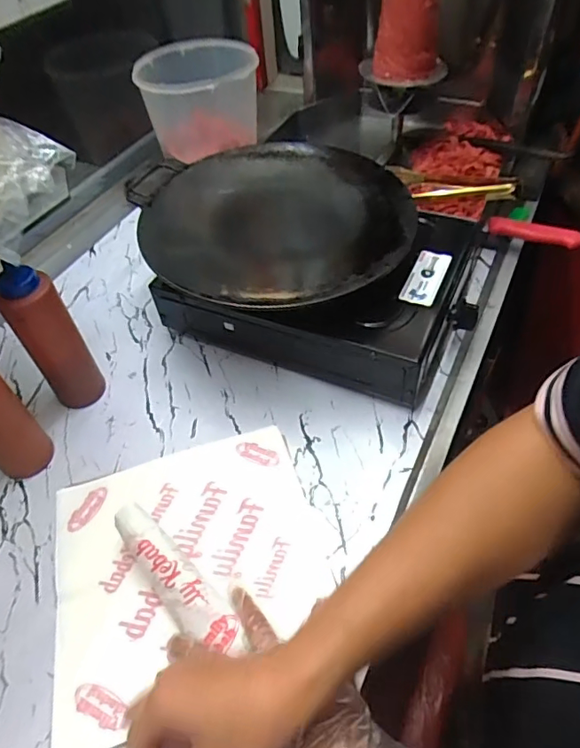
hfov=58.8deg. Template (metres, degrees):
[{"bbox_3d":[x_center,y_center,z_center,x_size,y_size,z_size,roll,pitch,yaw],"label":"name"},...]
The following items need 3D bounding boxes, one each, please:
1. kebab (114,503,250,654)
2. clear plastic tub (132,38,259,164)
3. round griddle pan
[{"bbox_3d":[-0.104,0.190,0.476,0.162,0.038,0.045,40,62,22],"label":"kebab"},{"bbox_3d":[-0.160,-0.520,0.979,0.200,0.151,0.219,-3,47,3],"label":"clear plastic tub"},{"bbox_3d":[-0.031,-0.199,0.657,0.341,0.045,0.323,-2,49,3],"label":"round griddle pan"}]

